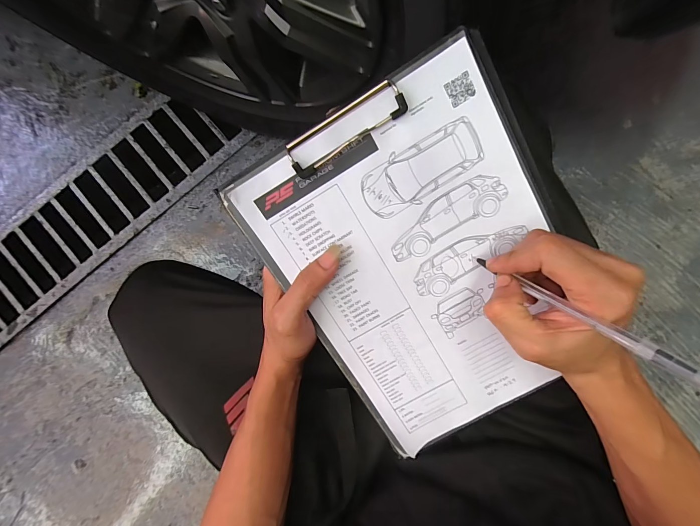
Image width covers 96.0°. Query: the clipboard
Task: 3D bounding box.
[{"bbox_3d":[0.068,0.013,0.272,0.220,0.008,0.300,-30,102,6],"label":"clipboard"}]

